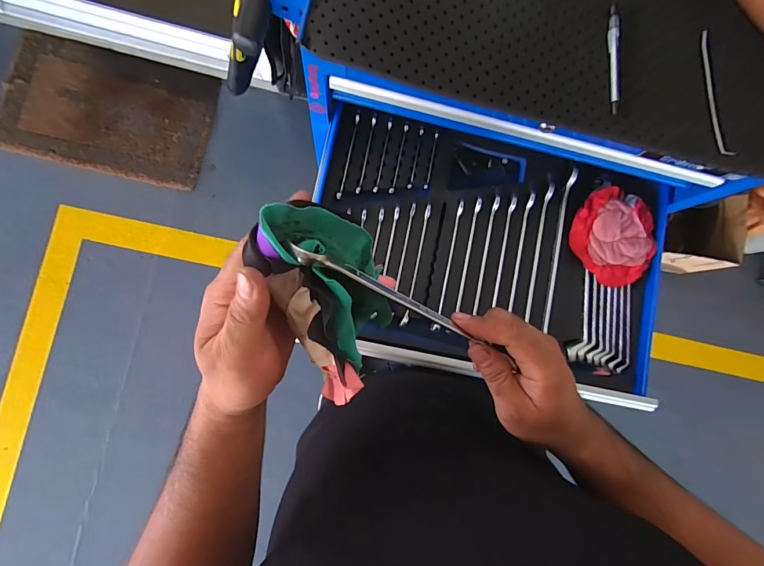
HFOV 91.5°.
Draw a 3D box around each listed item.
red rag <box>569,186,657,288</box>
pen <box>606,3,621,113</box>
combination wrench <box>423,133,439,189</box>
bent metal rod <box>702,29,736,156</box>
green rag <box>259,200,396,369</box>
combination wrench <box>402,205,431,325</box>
[{"bbox_3d":[0.398,-0.079,0.632,0.146,0.031,0.152,-44,92,-8],"label":"red rag"},{"bbox_3d":[0.301,-0.291,0.484,0.013,0.008,0.147,5,85,-7],"label":"pen"},{"bbox_3d":[0.082,-0.202,0.616,0.008,0.004,0.097,13,84,-6],"label":"combination wrench"},{"bbox_3d":[0.448,-0.256,0.504,0.015,0.008,0.178,-6,86,-7],"label":"bent metal rod"},{"bbox_3d":[-0.036,0.001,0.248,0.067,0.050,0.113,-28,103,-35],"label":"green rag"},{"bbox_3d":[0.055,-0.029,0.596,0.011,0.010,0.198,13,84,-6],"label":"combination wrench"}]

